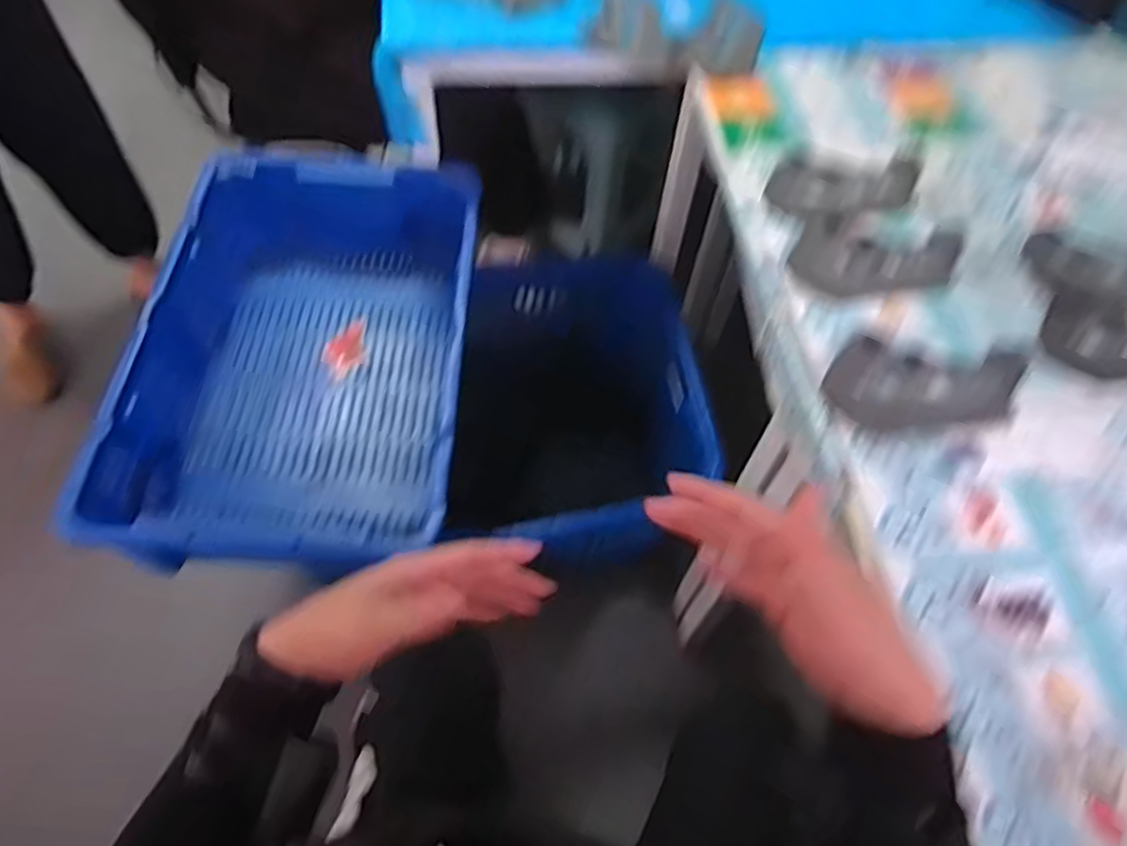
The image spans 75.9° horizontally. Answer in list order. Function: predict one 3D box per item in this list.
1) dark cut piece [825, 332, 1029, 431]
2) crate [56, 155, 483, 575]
[{"bbox_3d":[0.360,-0.040,0.710,0.201,0.009,0.103,3,58,-3],"label":"dark cut piece"},{"bbox_3d":[-0.355,-0.093,1.054,0.430,0.170,0.651,4,58,-2],"label":"crate"}]

